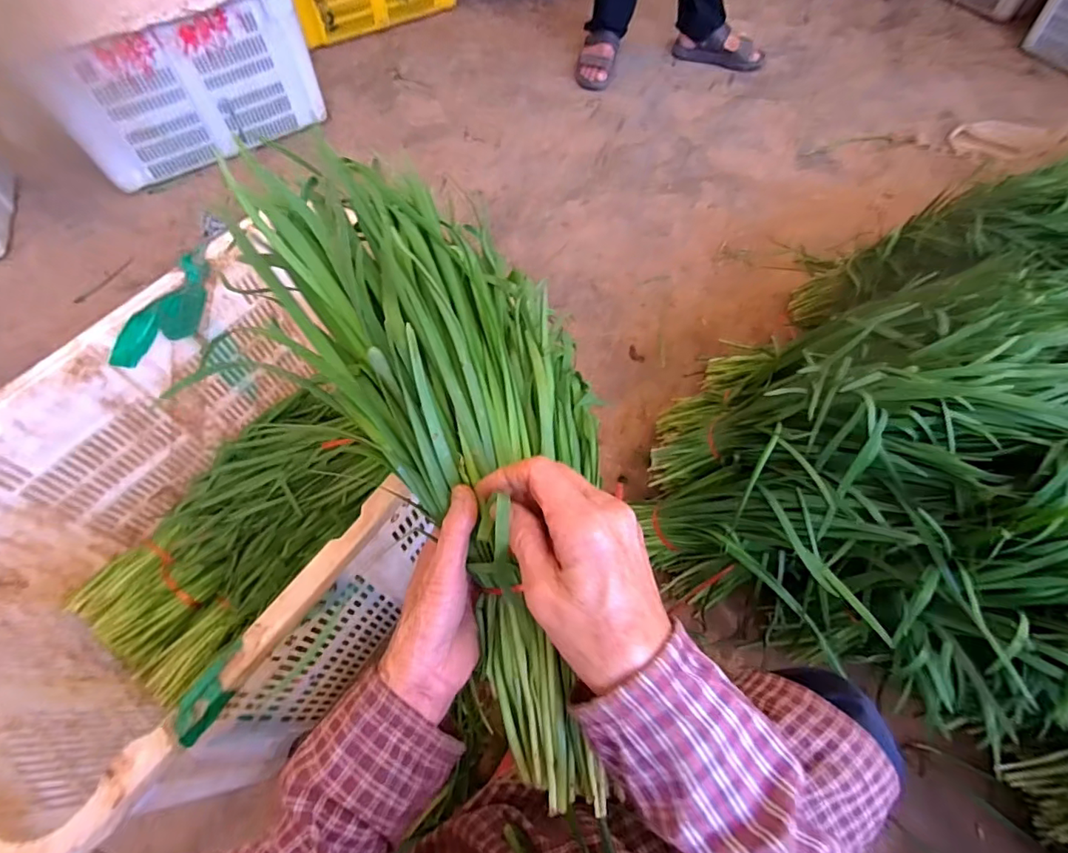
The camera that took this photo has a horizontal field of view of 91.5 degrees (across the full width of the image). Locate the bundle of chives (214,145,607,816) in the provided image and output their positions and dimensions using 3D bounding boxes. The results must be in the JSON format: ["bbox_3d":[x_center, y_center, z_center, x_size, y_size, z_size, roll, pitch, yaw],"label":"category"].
[{"bbox_3d":[-0.037,0.015,0.353,0.183,0.066,0.433,-24,83,-11],"label":"bundle of chives"}]

